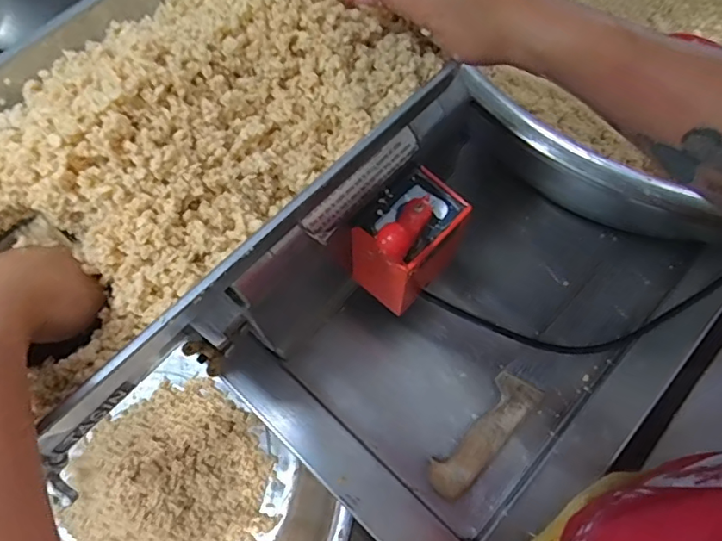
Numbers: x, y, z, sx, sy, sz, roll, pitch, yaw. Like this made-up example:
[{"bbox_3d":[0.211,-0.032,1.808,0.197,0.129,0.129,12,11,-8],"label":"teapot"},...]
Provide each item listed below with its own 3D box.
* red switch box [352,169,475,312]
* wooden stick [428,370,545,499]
[{"bbox_3d":[0.039,-0.028,0.428,0.061,0.141,0.096,43,73,15],"label":"red switch box"},{"bbox_3d":[0.112,0.151,0.491,0.038,0.027,0.131,41,73,14],"label":"wooden stick"}]

